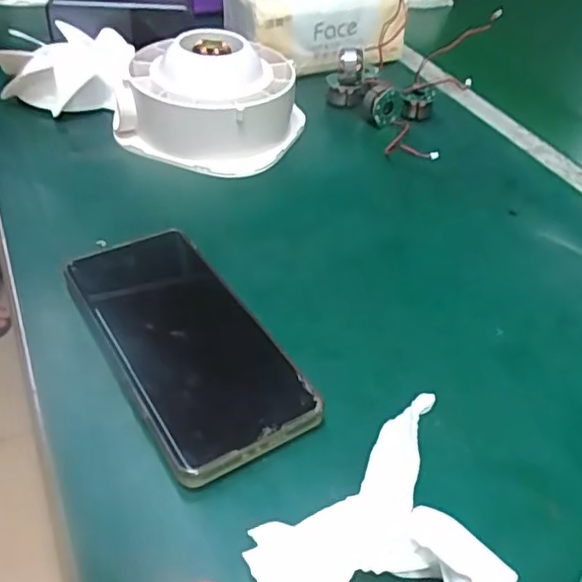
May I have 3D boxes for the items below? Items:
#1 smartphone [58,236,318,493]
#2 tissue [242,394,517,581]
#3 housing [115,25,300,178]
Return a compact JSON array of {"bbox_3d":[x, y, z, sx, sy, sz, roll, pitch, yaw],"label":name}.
[{"bbox_3d":[-0.059,0.024,0.321,0.075,0.015,0.164,-23,50,-26],"label":"smartphone"},{"bbox_3d":[0.041,0.097,0.234,0.088,0.045,0.075,-26,52,-28],"label":"tissue"},{"bbox_3d":[-0.062,-0.154,0.473,0.132,0.072,0.110,20,46,15],"label":"housing"}]

